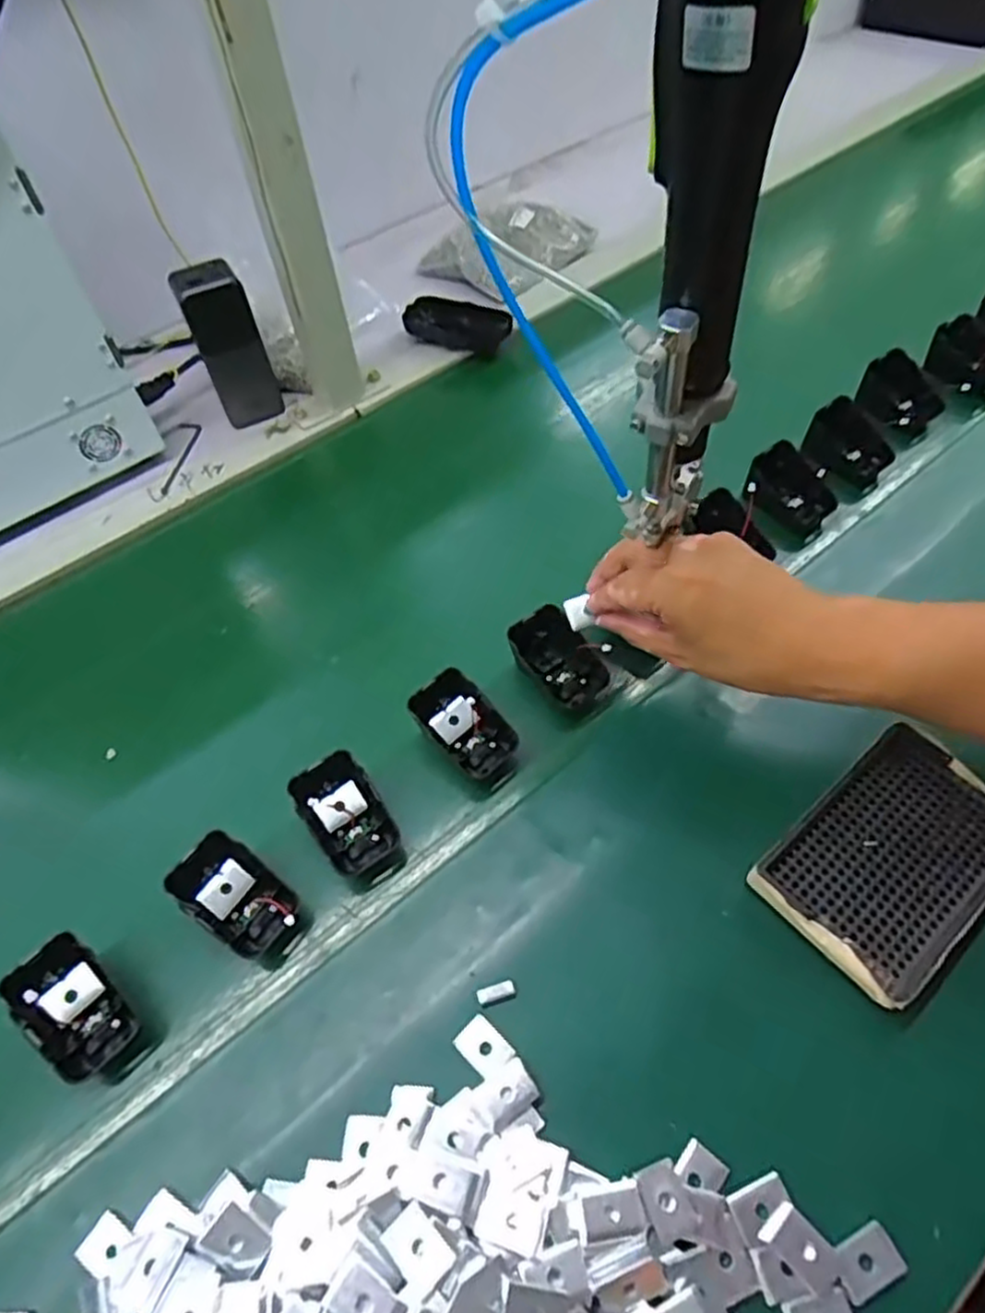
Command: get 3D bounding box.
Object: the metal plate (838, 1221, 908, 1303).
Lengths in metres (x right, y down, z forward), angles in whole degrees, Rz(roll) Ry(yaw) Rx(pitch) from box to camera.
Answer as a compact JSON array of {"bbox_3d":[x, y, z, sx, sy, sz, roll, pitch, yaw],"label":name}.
[{"bbox_3d":[0.165,0.267,0.324,0.029,0.004,0.020,-23,55,-12],"label":"metal plate"}]

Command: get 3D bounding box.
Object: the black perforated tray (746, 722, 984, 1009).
[{"bbox_3d":[0.227,0.111,0.412,0.146,0.014,0.095,-36,59,-21],"label":"black perforated tray"}]

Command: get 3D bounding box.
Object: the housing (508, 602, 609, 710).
[{"bbox_3d":[0.044,0.002,0.496,0.044,0.031,0.064,-34,58,-19],"label":"housing"}]

